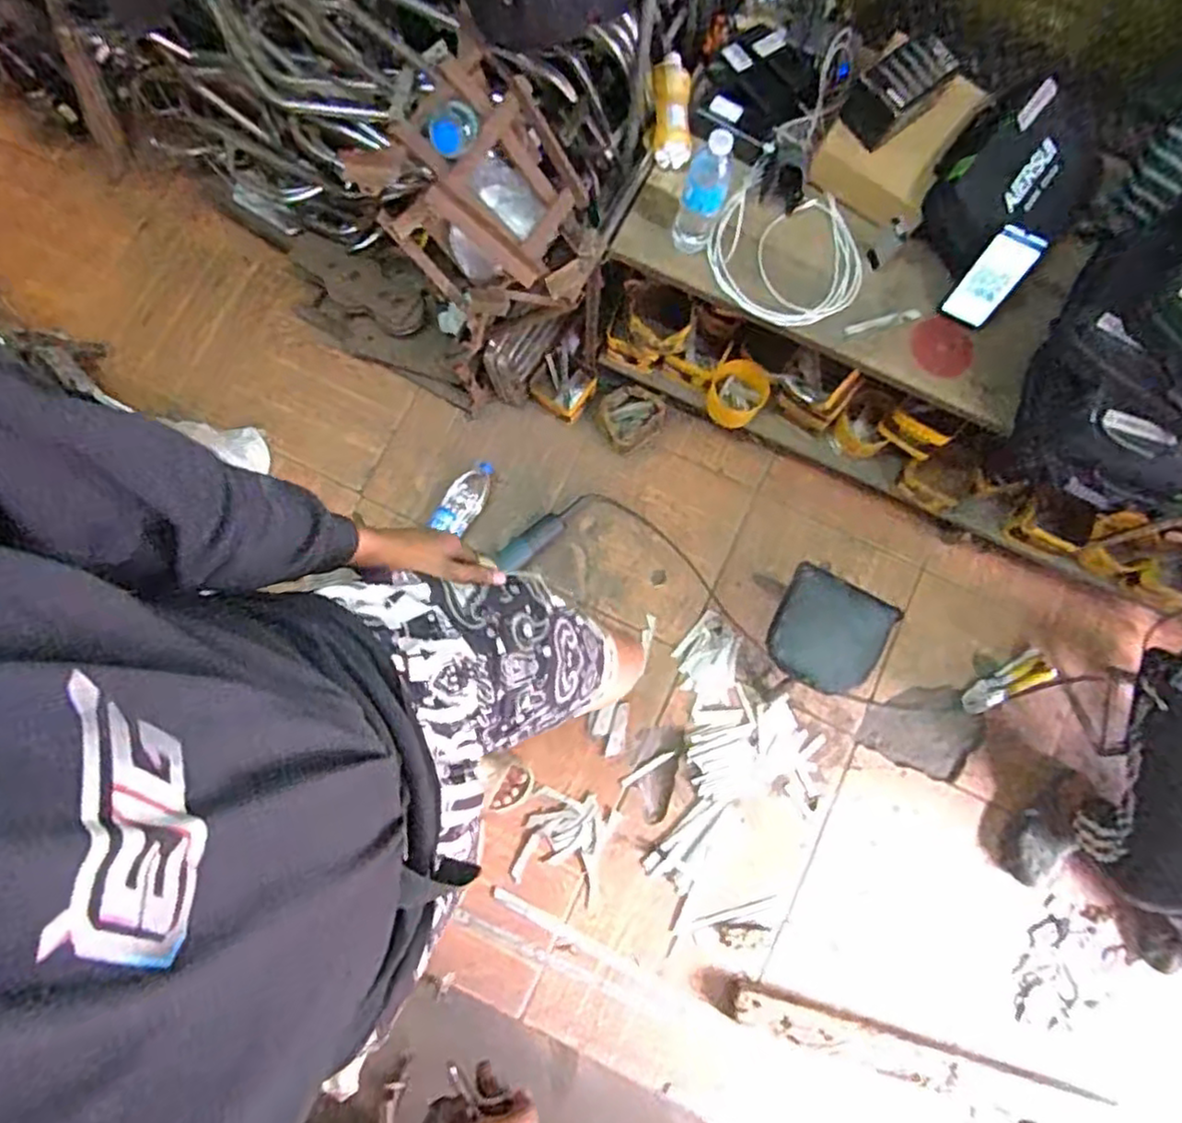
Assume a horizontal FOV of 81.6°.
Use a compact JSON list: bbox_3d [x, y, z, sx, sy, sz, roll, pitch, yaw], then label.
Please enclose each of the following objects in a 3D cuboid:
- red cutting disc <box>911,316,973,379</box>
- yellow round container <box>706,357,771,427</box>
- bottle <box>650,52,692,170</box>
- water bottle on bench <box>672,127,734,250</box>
[{"bbox_3d":[0.573,-0.348,1.117,0.099,0.010,0.088,31,82,5],"label":"red cutting disc"},{"bbox_3d":[0.307,-0.351,1.444,0.112,0.112,0.104,0,80,0],"label":"yellow round container"},{"bbox_3d":[0.132,-0.740,1.121,0.070,0.059,0.180,-1,80,0],"label":"bottle"},{"bbox_3d":[0.169,-0.553,1.029,0.067,0.214,0.057,19,81,3],"label":"water bottle on bench"}]

